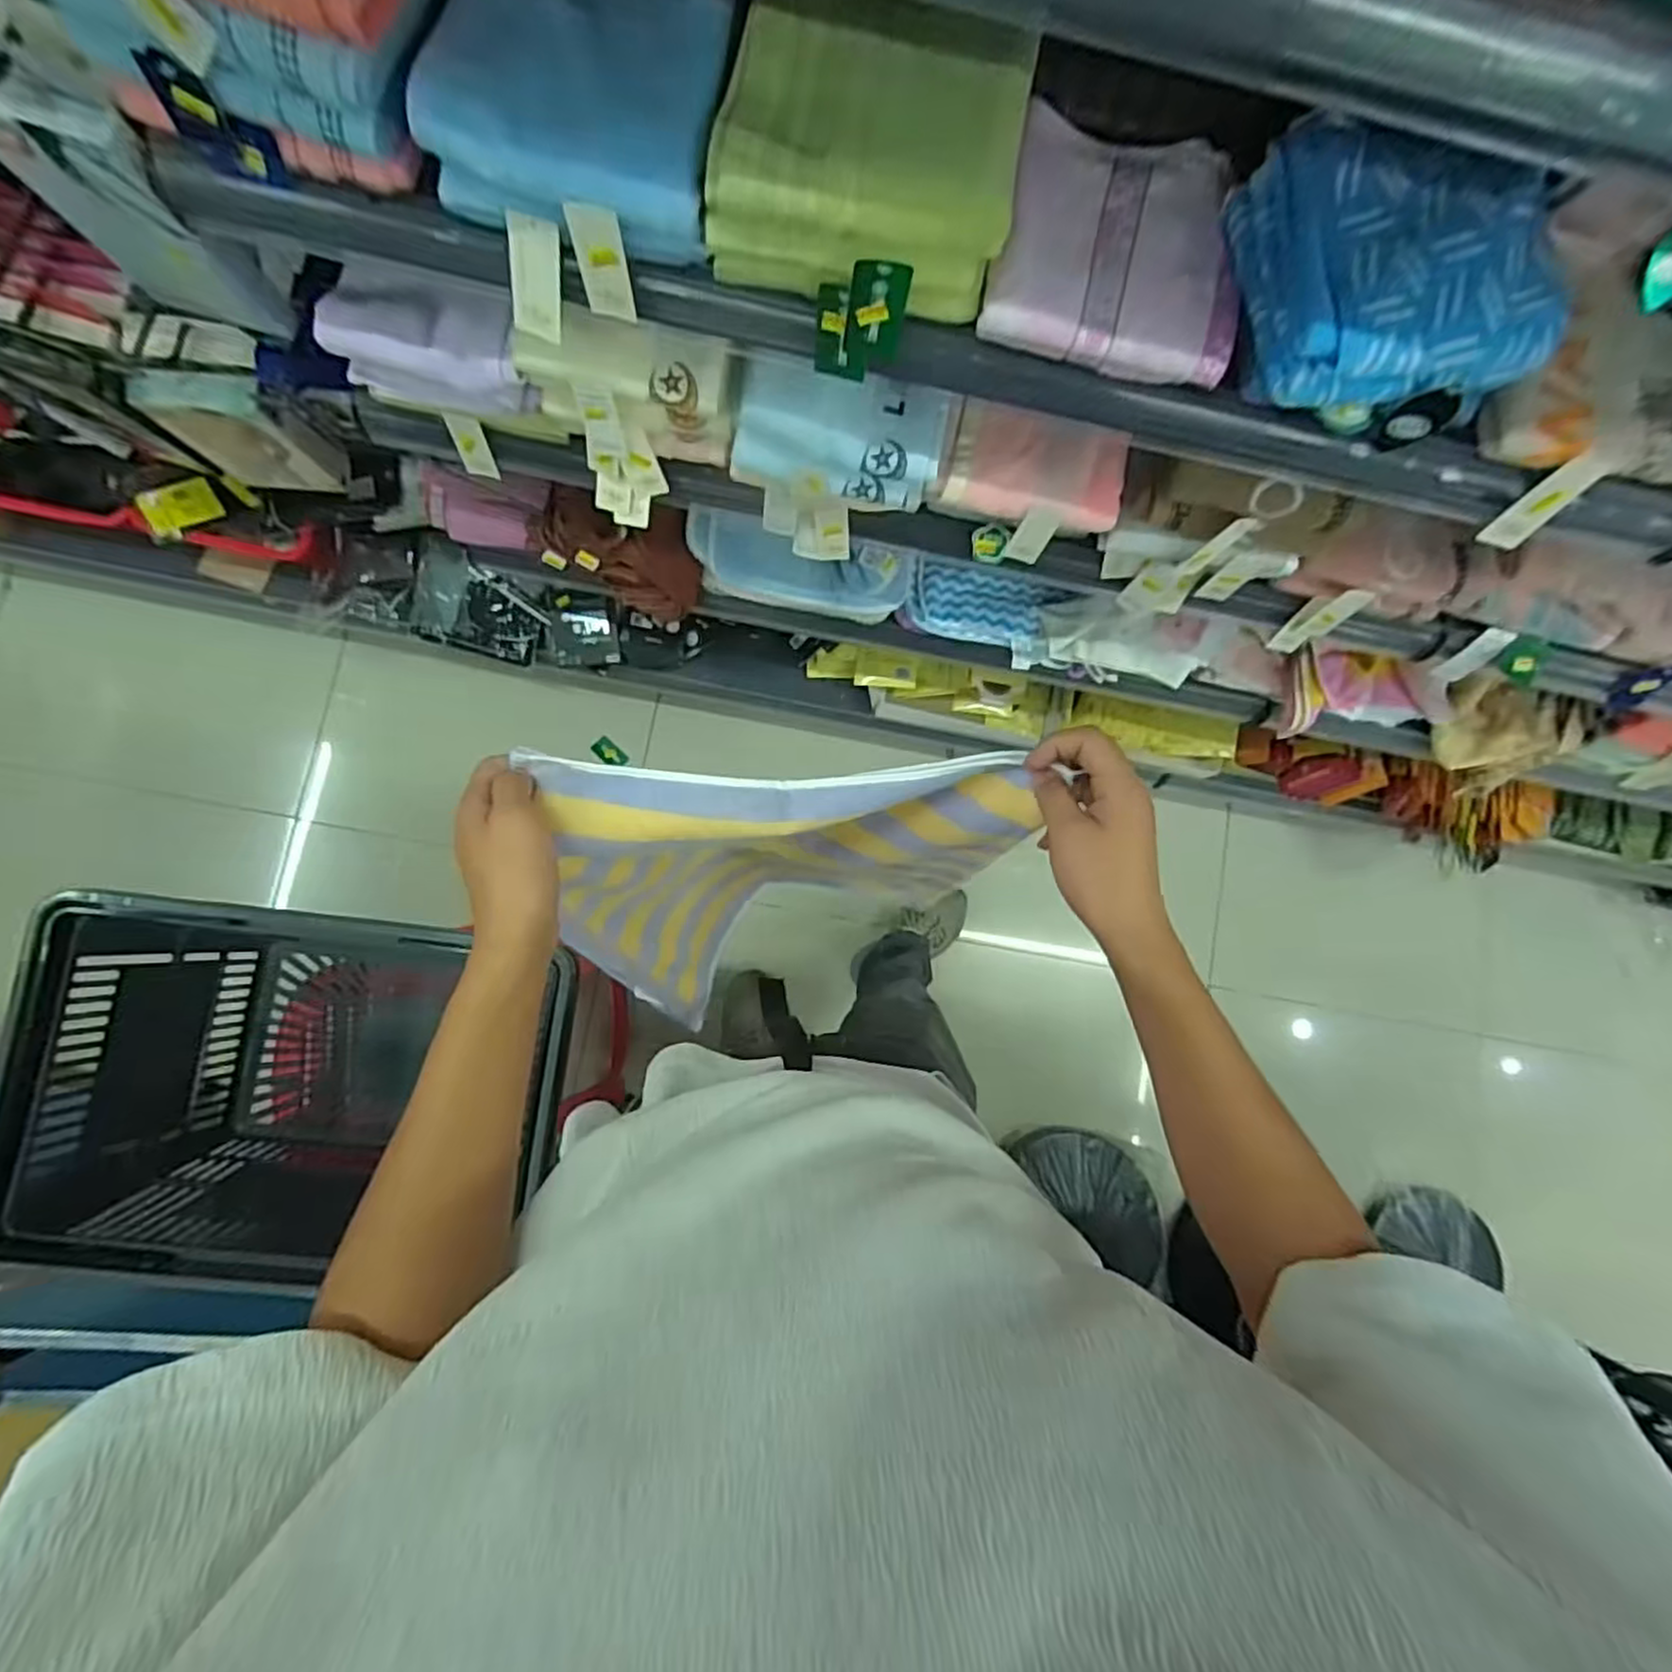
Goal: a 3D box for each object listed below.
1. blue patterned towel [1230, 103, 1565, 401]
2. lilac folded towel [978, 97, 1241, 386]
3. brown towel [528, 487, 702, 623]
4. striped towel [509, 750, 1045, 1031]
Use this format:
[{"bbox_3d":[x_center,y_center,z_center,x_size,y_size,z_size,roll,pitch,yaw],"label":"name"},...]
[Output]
[{"bbox_3d":[0.393,-0.392,0.503,0.200,0.068,0.152,-3,84,-6],"label":"blue patterned towel"},{"bbox_3d":[0.209,-0.432,0.529,0.178,0.034,0.170,11,82,-4],"label":"lilac folded towel"},{"bbox_3d":[-0.300,-0.383,0.996,0.215,0.155,0.102,0,83,-6],"label":"brown towel"},{"bbox_3d":[-0.040,0.043,0.581,0.309,0.273,0.176,-7,84,-6],"label":"striped towel"}]

